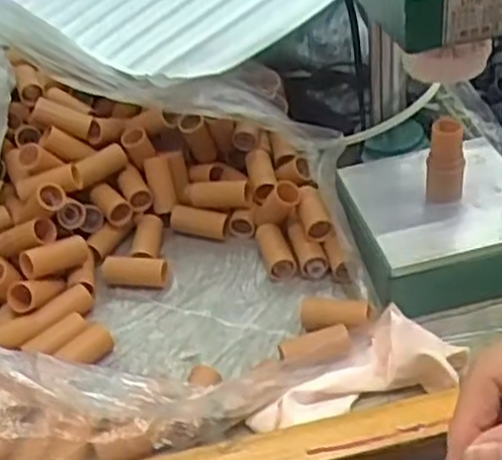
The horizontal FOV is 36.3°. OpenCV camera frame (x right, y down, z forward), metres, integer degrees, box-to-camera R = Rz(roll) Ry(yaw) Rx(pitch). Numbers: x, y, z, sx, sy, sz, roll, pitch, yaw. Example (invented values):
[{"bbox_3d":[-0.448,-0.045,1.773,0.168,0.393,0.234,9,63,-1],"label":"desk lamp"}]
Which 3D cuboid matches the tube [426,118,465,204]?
[{"bbox_3d":[0.135,-0.049,0.528,0.023,0.061,0.023,7,42,17],"label":"tube"}]

